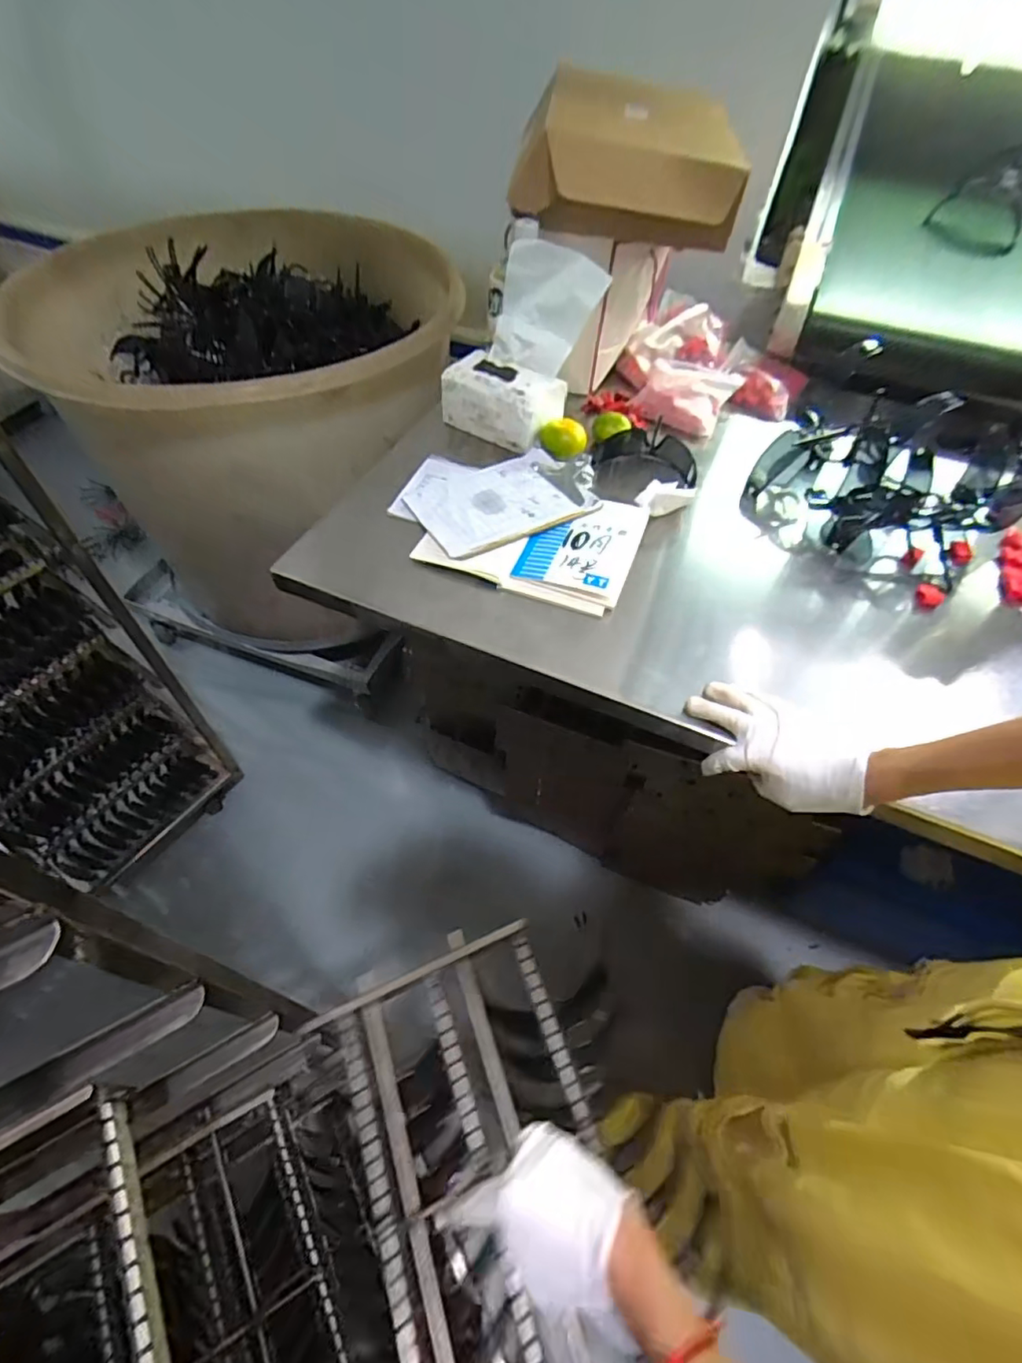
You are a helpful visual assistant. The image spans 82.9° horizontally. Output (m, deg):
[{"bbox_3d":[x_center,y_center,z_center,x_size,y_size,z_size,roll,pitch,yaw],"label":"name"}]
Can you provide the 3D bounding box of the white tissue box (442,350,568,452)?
[{"bbox_3d":[-0.016,-0.406,0.818,0.170,0.077,0.094,31,58,18],"label":"white tissue box"}]

